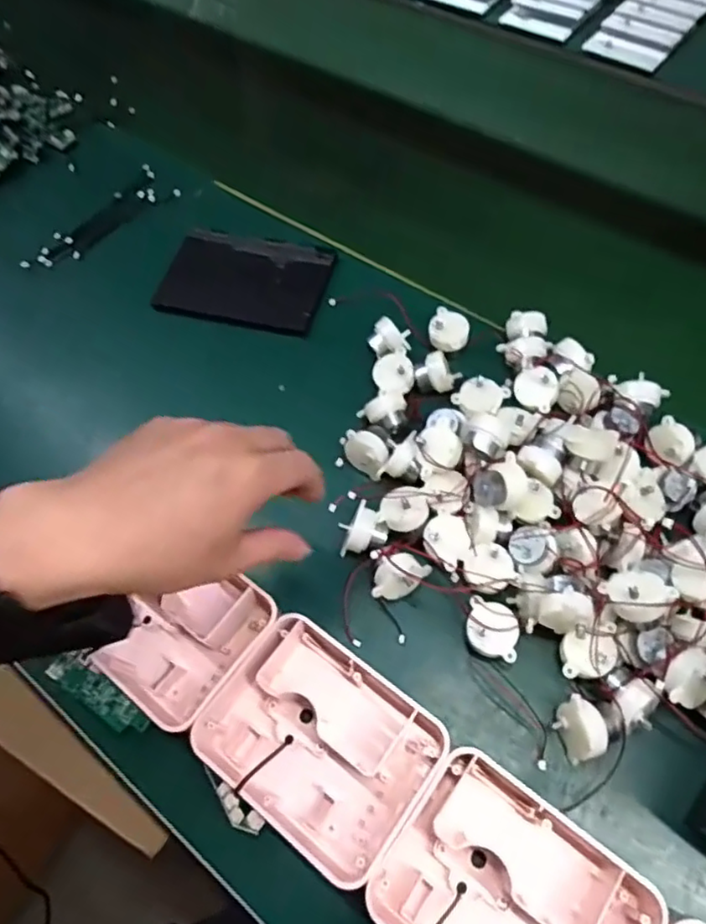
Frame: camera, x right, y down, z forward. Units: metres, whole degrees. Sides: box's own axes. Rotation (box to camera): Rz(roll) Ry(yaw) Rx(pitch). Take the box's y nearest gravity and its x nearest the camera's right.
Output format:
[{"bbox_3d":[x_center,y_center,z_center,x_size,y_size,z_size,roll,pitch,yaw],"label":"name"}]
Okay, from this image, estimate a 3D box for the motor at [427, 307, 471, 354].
[{"bbox_3d":[0.079,-0.107,0.516,0.033,0.019,0.036,9,62,6],"label":"motor"}]

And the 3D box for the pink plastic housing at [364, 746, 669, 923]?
[{"bbox_3d":[0.085,0.233,0.331,0.133,0.035,0.105,33,67,20],"label":"pink plastic housing"}]

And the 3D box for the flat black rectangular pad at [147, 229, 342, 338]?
[{"bbox_3d":[-0.099,-0.169,0.573,0.151,0.013,0.098,13,62,11],"label":"flat black rectangular pad"}]

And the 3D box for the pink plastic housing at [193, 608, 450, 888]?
[{"bbox_3d":[-0.019,0.169,0.381,0.131,0.047,0.107,34,67,20],"label":"pink plastic housing"}]

